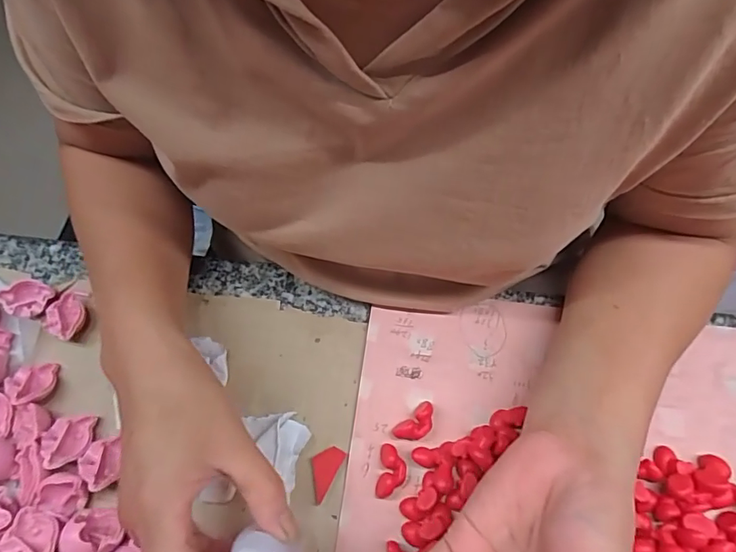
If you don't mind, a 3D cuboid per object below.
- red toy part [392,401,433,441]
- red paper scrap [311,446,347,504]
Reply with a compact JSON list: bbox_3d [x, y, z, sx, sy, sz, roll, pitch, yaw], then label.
[{"bbox_3d":[0.032,0.098,0.318,0.031,0.009,0.017,-38,69,-16],"label":"red toy part"},{"bbox_3d":[-0.030,0.126,0.310,0.018,0.004,0.033,23,65,17],"label":"red paper scrap"}]

